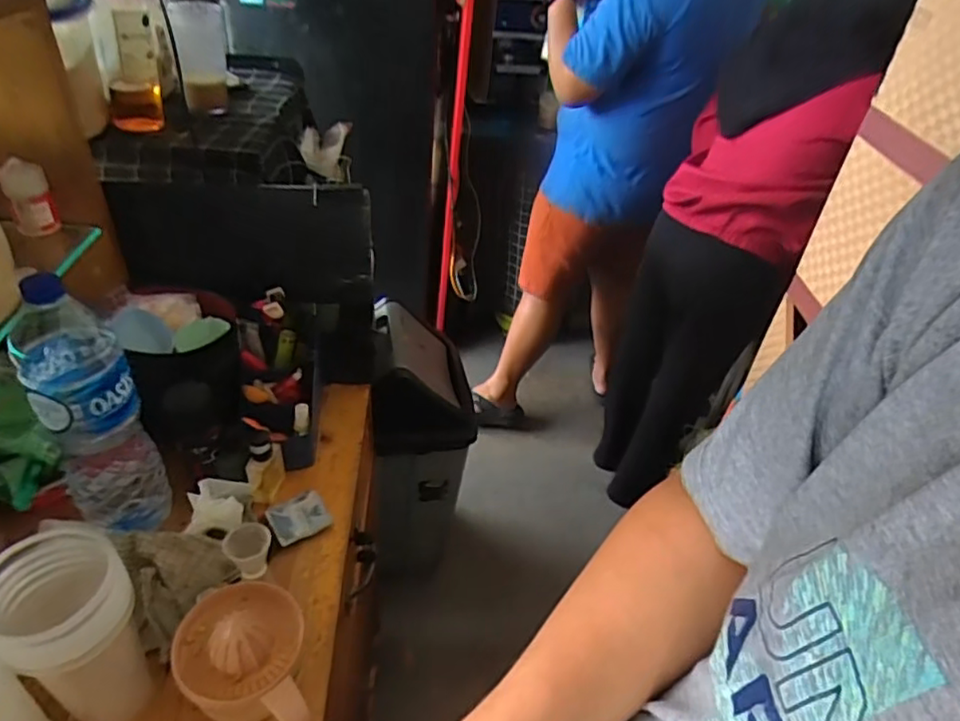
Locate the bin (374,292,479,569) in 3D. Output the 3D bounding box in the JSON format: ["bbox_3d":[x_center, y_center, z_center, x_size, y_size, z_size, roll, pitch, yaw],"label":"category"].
[{"bbox_3d":[-0.139,0.170,1.445,0.214,0.535,0.336,0,39,-10],"label":"bin"}]

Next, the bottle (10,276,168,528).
[{"bbox_3d":[-0.381,0.067,0.642,0.090,0.314,0.073,-20,46,-31],"label":"bottle"}]

